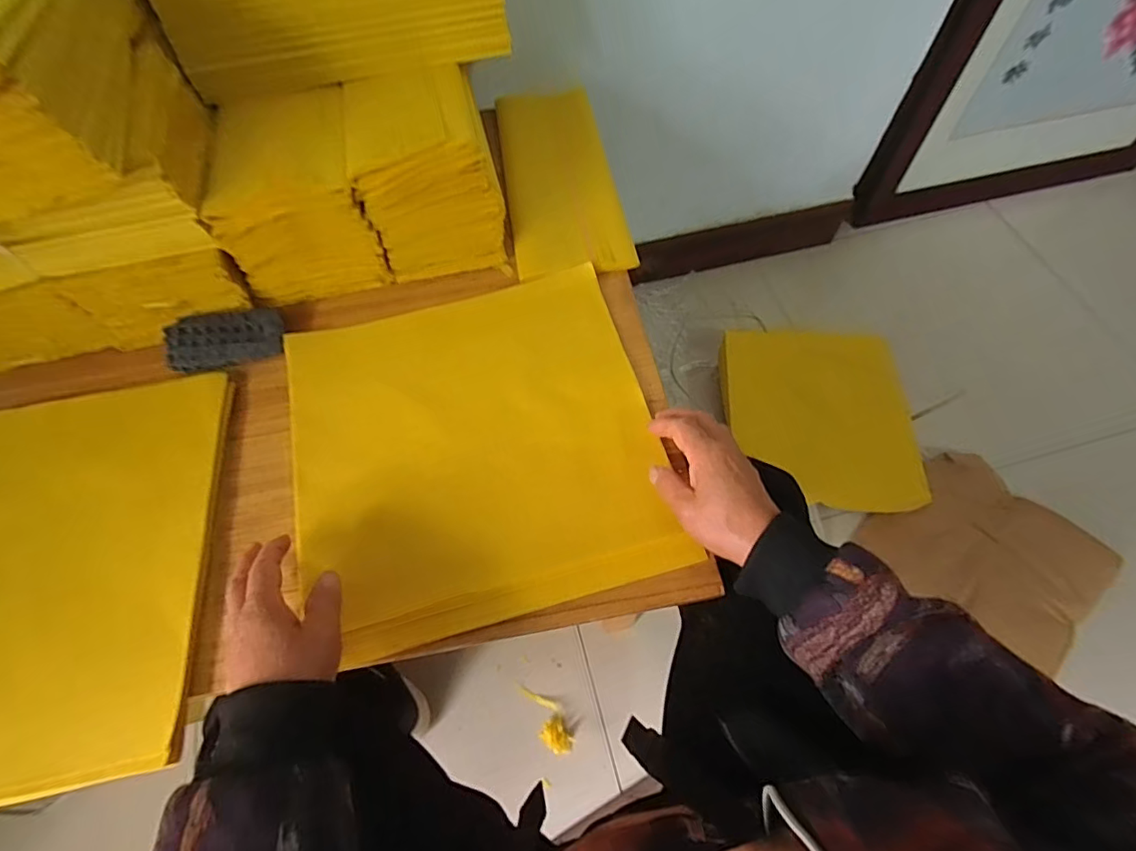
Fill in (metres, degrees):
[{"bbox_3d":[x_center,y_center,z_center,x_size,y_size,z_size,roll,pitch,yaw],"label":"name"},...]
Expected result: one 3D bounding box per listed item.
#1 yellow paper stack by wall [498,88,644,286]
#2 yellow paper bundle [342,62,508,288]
[{"bbox_3d":[-0.009,-0.295,0.619,0.125,0.019,0.300,-8,63,-2],"label":"yellow paper stack by wall"},{"bbox_3d":[-0.150,-0.279,0.544,0.129,0.121,0.188,-14,64,-5],"label":"yellow paper bundle"}]

